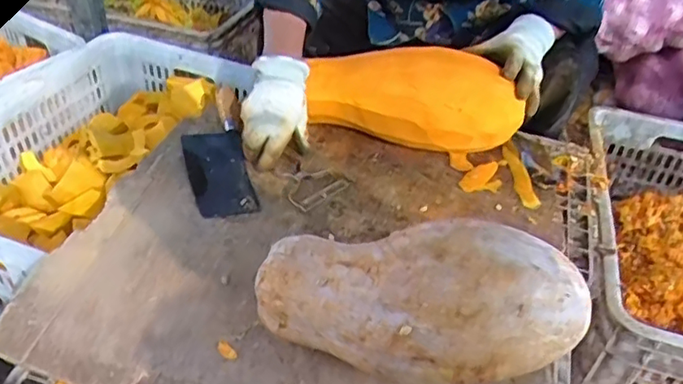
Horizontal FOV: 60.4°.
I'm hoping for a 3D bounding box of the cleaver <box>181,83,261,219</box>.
[{"bbox_3d":[-0.167,-0.058,0.787,0.080,0.030,0.235,-6,43,-14],"label":"cleaver"}]

